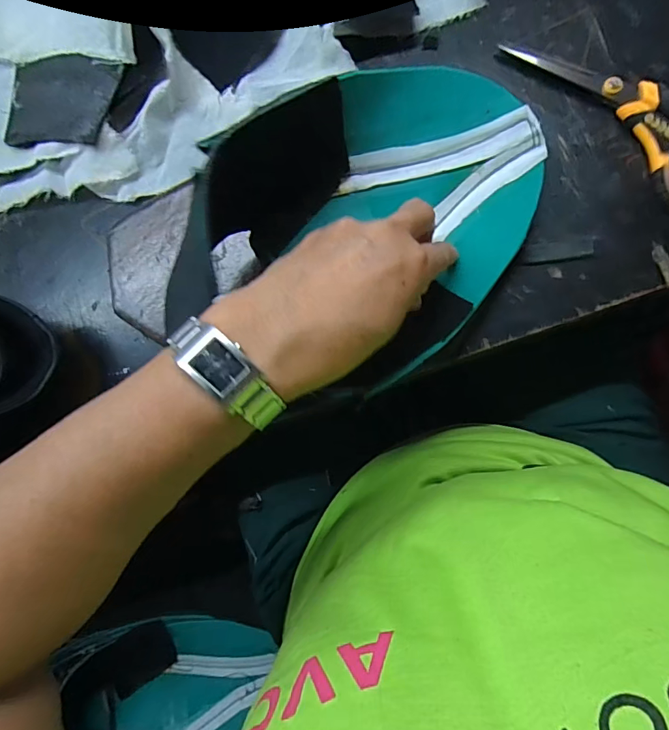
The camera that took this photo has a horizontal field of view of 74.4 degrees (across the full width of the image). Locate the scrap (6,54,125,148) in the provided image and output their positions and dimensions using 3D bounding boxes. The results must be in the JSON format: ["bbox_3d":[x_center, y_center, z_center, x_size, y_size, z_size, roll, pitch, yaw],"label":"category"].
[{"bbox_3d":[-0.216,-0.205,0.344,0.102,0.024,0.067,9,86,8],"label":"scrap"}]

